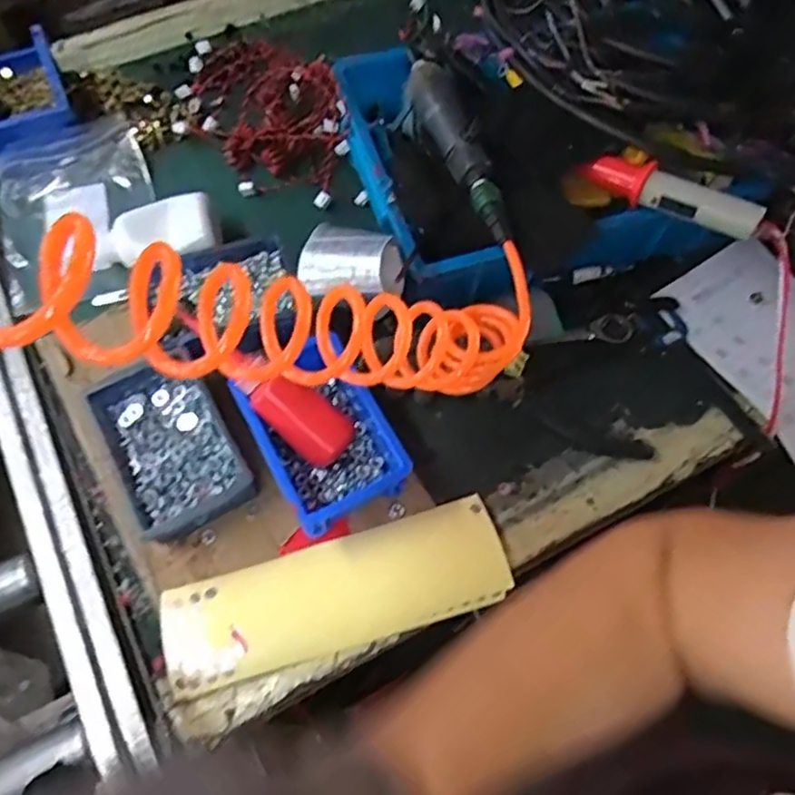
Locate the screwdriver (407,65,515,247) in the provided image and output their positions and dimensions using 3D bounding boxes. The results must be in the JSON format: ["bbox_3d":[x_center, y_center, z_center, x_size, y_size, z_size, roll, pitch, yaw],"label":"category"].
[{"bbox_3d":[0.055,-0.227,0.600,0.039,0.032,0.223,-13,66,-8],"label":"screwdriver"}]

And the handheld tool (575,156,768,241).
[{"bbox_3d":[0.234,-0.178,0.574,0.158,0.029,0.028,30,67,25],"label":"handheld tool"}]

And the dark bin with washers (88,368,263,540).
[{"bbox_3d":[-0.185,0.040,0.546,0.091,0.047,0.151,-28,69,-14],"label":"dark bin with washers"}]

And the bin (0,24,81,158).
[{"bbox_3d":[-0.398,-0.316,0.690,0.099,0.067,0.162,-22,68,-11],"label":"bin"}]

